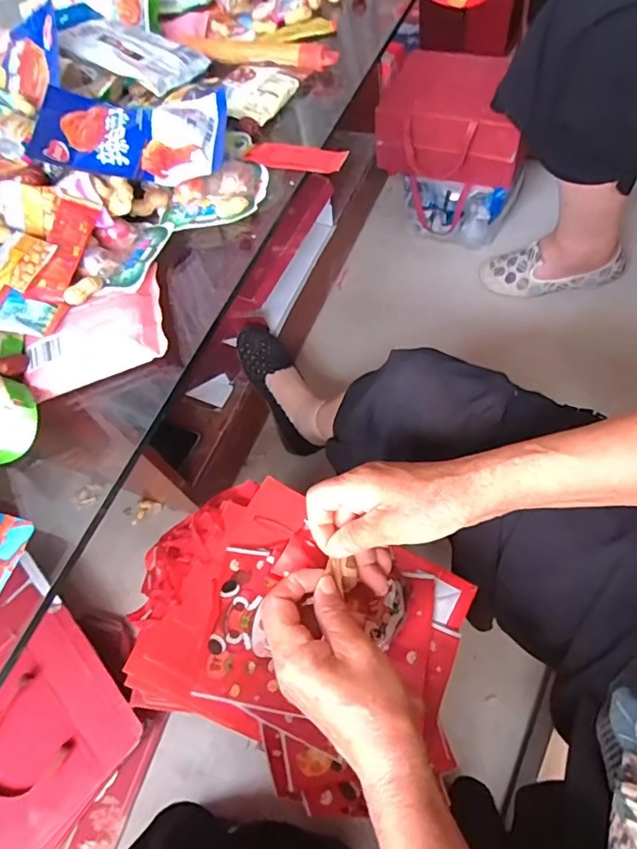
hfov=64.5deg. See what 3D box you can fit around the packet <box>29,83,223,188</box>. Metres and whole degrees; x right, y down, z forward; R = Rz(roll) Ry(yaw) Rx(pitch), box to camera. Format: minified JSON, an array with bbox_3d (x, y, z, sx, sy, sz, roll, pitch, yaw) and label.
[{"bbox_3d":[-0.178,-0.287,0.486,0.169,0.027,0.126,0,64,-6],"label":"packet"}]

